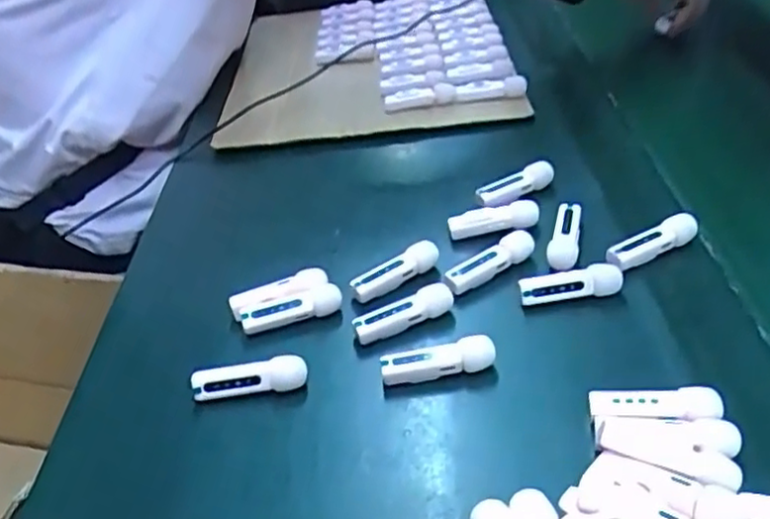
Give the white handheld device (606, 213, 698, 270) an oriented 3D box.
[{"bbox_3d":[0.174,-0.014,0.453,0.071,0.015,0.018,-20,42,-21],"label":"white handheld device"}]

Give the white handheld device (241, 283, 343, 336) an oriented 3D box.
[{"bbox_3d":[-0.059,0.032,0.441,0.062,0.019,0.015,-13,40,-13],"label":"white handheld device"}]

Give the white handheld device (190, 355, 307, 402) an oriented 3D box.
[{"bbox_3d":[-0.077,0.069,0.396,0.063,0.019,0.014,-8,39,-7],"label":"white handheld device"}]

